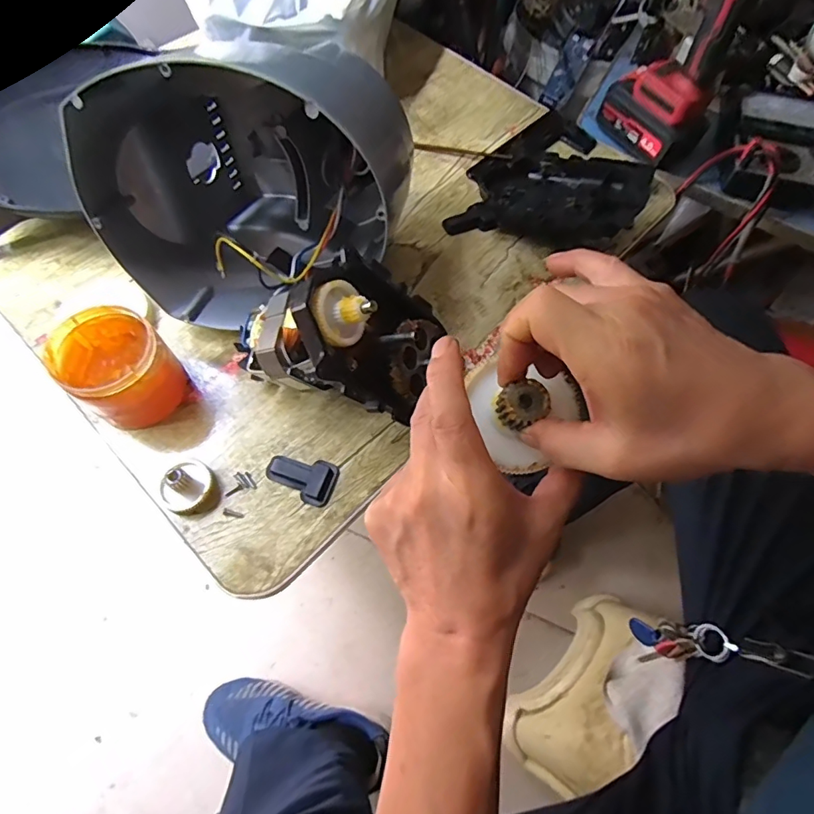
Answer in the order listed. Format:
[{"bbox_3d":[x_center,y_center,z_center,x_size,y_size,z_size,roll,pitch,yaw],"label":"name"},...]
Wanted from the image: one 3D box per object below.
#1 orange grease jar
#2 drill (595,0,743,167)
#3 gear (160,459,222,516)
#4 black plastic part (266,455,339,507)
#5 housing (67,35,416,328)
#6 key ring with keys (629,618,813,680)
[{"bbox_3d":[-0.246,-0.032,0.421,0.090,0.067,0.083,38,68,14],"label":"orange grease jar"},{"bbox_3d":[0.291,-0.451,0.556,0.075,0.230,0.233,-17,67,-11],"label":"drill"},{"bbox_3d":[-0.177,0.067,0.398,0.039,0.034,0.044,33,67,10],"label":"gear"},{"bbox_3d":[-0.090,0.059,0.421,0.058,0.011,0.039,23,65,6],"label":"black plastic part"},{"bbox_3d":[-0.131,-0.204,0.440,0.248,0.211,0.226,14,65,3],"label":"housing"},{"bbox_3d":[0.285,0.227,0.460,0.033,0.166,0.037,24,64,-17],"label":"key ring with keys"}]

